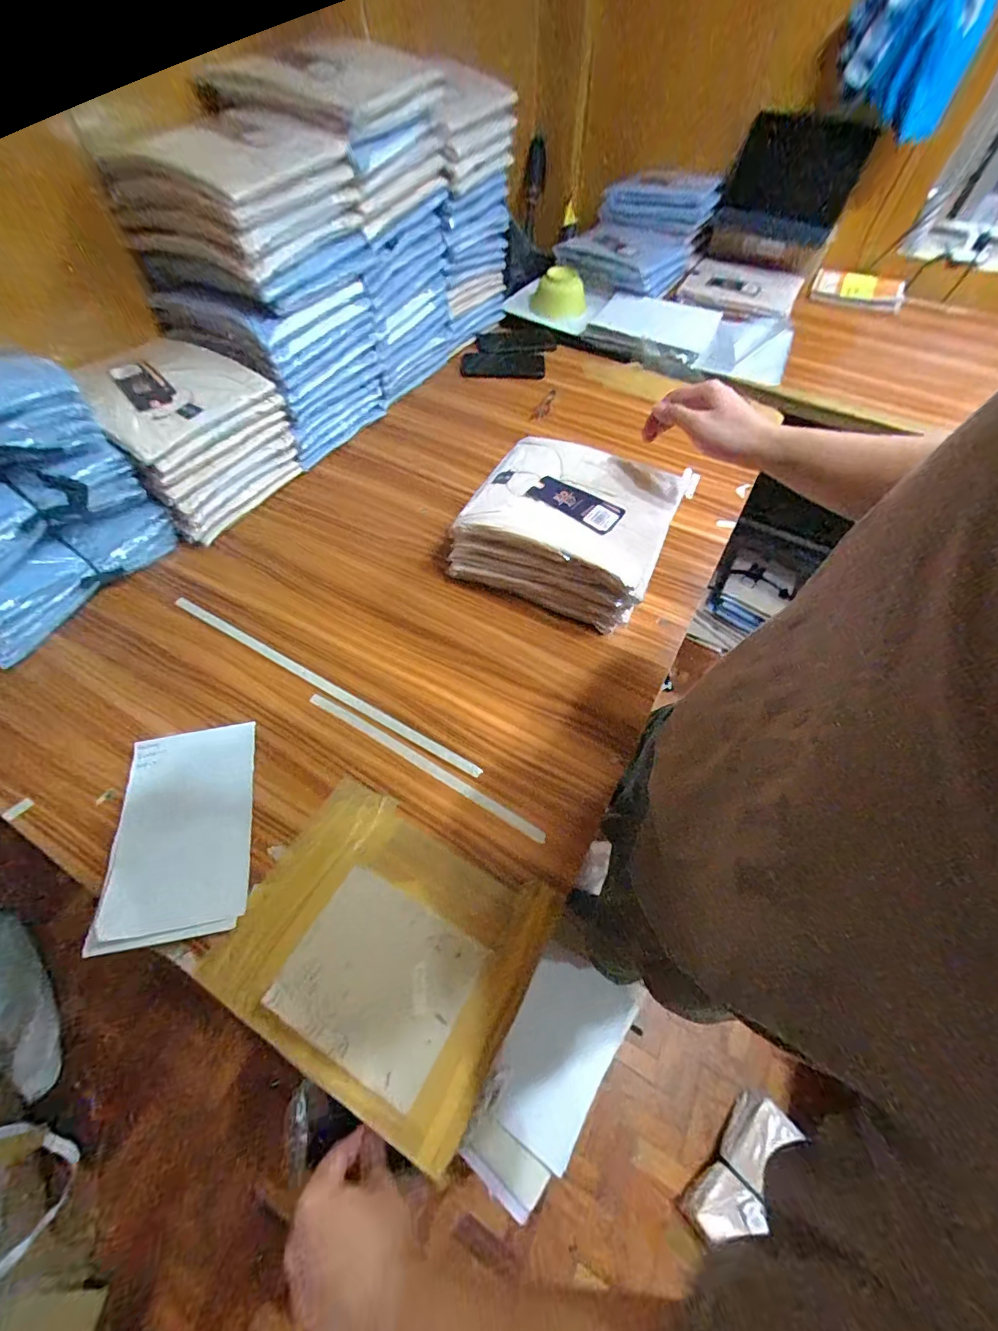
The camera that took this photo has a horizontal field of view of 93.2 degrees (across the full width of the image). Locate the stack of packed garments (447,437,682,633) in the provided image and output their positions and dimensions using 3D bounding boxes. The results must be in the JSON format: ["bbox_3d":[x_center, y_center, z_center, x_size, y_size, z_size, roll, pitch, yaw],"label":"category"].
[{"bbox_3d":[0.092,-0.187,0.657,0.246,0.132,0.214,21,60,12],"label":"stack of packed garments"}]

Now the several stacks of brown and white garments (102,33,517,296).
[{"bbox_3d":[-0.255,-0.845,0.776,0.305,0.177,0.721,23,60,11],"label":"several stacks of brown and white garments"}]

